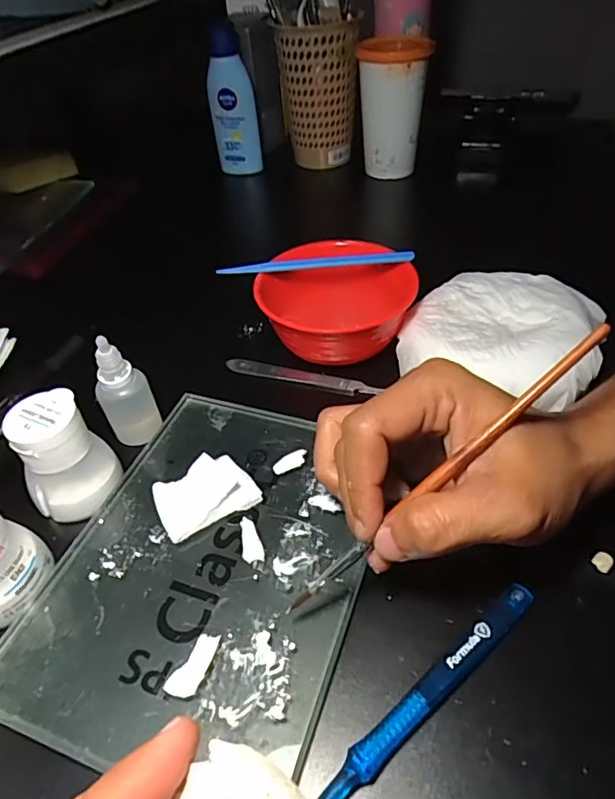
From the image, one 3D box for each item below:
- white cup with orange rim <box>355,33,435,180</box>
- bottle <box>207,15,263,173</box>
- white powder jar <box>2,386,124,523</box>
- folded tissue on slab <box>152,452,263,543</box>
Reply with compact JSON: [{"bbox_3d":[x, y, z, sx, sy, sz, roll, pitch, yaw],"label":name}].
[{"bbox_3d":[0.089,-0.315,0.584,0.071,0.124,0.074,-2,44,2],"label":"white cup with orange rim"},{"bbox_3d":[-0.083,-0.334,0.603,0.053,0.149,0.027,-6,44,-1],"label":"bottle"},{"bbox_3d":[-0.135,0.028,0.295,0.048,0.053,0.040,-28,49,-22],"label":"white powder jar"},{"bbox_3d":[-0.056,0.052,0.295,0.052,0.014,0.040,-24,48,-19],"label":"folded tissue on slab"}]

